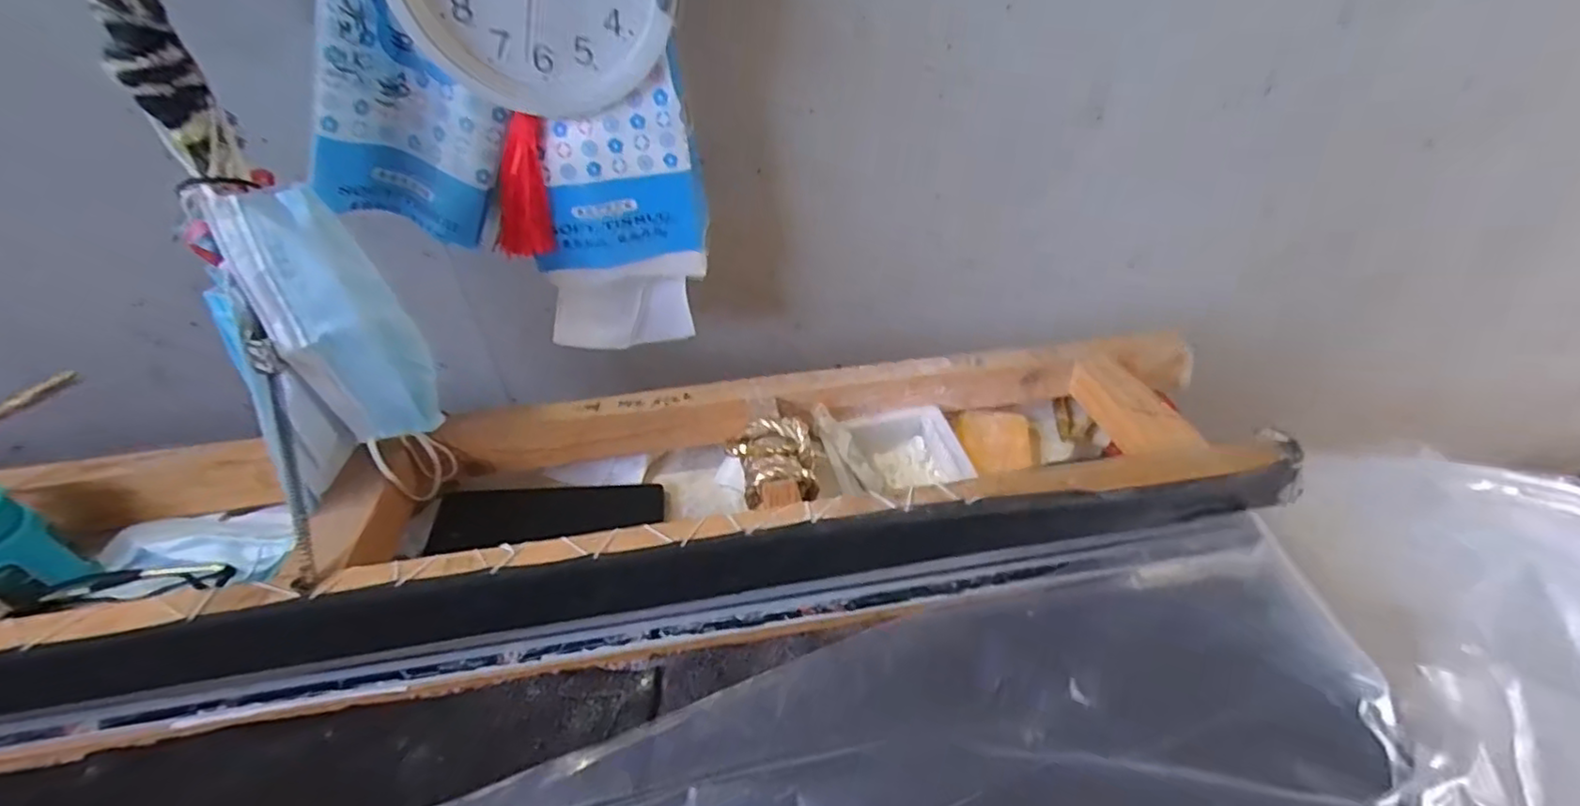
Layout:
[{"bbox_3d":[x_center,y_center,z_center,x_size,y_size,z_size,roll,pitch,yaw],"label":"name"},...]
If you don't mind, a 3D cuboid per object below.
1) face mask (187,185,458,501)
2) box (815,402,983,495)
[{"bbox_3d":[-0.260,-0.022,0.408,0.061,0.213,0.051,-30,51,-27],"label":"face mask"},{"bbox_3d":[0.079,0.044,0.524,0.109,0.042,0.076,-5,44,-4],"label":"box"}]

